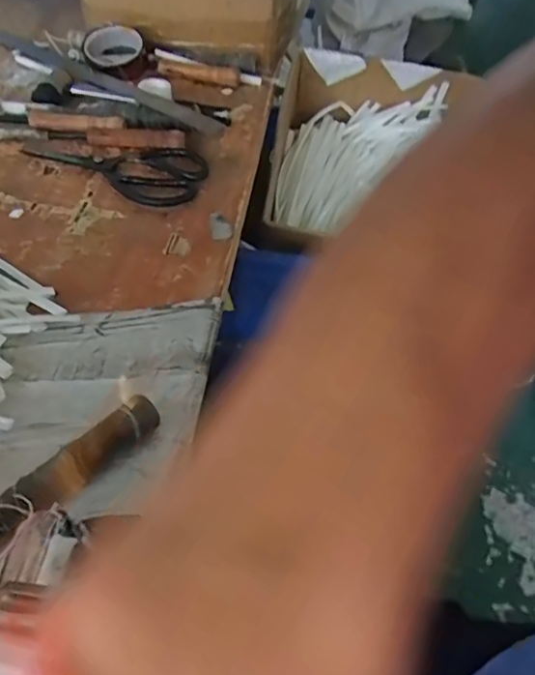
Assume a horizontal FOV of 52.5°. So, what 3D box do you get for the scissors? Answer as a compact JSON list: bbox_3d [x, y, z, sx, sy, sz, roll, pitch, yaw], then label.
[{"bbox_3d":[-0.178,-0.218,0.667,0.225,0.009,0.108,23,51,16],"label":"scissors"}]

